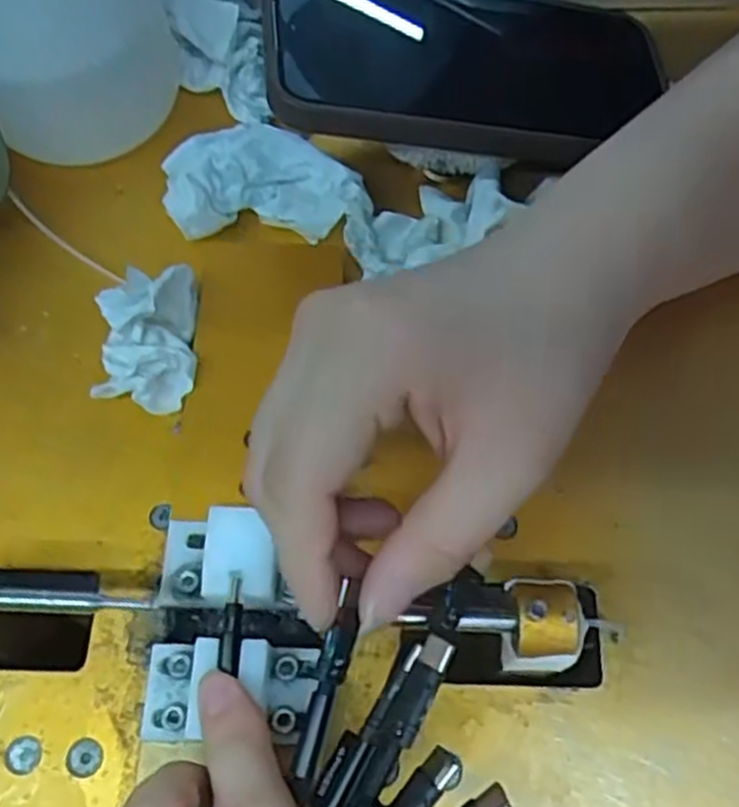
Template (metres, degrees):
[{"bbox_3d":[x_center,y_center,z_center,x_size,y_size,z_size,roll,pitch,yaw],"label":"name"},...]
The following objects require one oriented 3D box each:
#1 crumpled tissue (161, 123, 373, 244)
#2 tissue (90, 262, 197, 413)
[{"bbox_3d":[-0.040,-0.085,0.299,0.074,0.022,0.044,-5,66,-2],"label":"crumpled tissue"},{"bbox_3d":[-0.076,-0.023,0.269,0.032,0.034,0.046,-4,66,-1],"label":"tissue"}]

